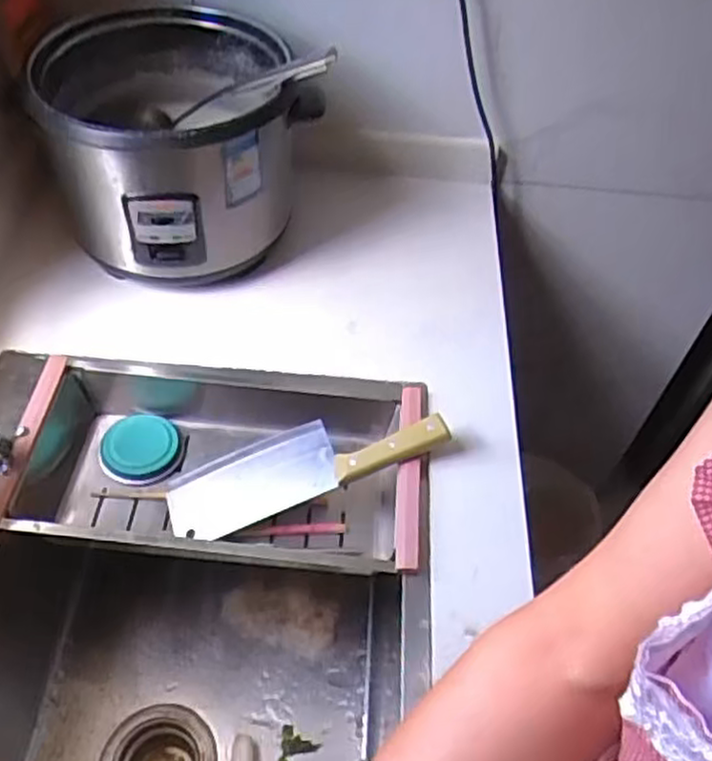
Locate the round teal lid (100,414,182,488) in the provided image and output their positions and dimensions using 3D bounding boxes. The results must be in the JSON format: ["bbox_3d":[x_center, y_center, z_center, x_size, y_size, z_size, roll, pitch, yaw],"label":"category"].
[{"bbox_3d":[-0.225,0.069,0.759,0.078,0.018,0.082,2,50,-3],"label":"round teal lid"}]

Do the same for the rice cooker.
[{"bbox_3d":[-0.192,-0.269,0.816,0.272,0.216,0.271,-7,51,-11],"label":"rice cooker"}]

